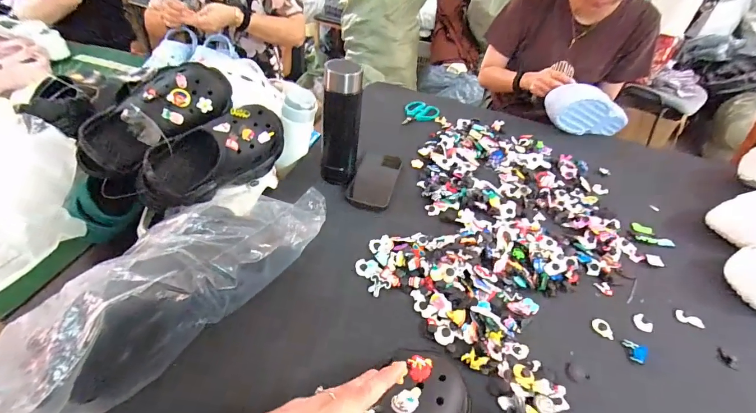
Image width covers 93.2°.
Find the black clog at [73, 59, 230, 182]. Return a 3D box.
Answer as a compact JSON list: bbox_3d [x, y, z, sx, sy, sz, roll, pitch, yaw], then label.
[{"bbox_3d":[-0.351,-0.143,0.574,0.118,0.085,0.249,34,65,27],"label":"black clog"}]

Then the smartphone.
[{"bbox_3d":[-0.003,-0.059,0.699,0.080,0.010,0.146,13,42,6],"label":"smartphone"}]

